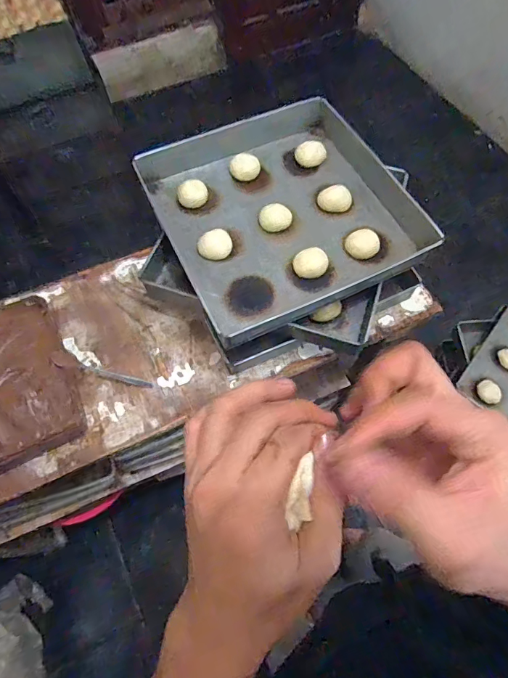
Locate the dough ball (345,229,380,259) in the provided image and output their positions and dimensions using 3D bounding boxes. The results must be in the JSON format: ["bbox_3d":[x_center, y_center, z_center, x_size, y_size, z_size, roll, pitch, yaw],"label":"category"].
[{"bbox_3d":[0.194,-0.169,0.746,0.057,0.033,0.051,24,66,11],"label":"dough ball"}]

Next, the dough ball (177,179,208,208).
[{"bbox_3d":[-0.118,-0.278,0.801,0.055,0.029,0.054,0,64,0],"label":"dough ball"}]

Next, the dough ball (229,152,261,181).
[{"bbox_3d":[-0.019,-0.340,0.829,0.063,0.039,0.051,3,64,2],"label":"dough ball"}]

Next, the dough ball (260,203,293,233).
[{"bbox_3d":[0.040,-0.225,0.774,0.059,0.029,0.048,1,64,0],"label":"dough ball"}]

